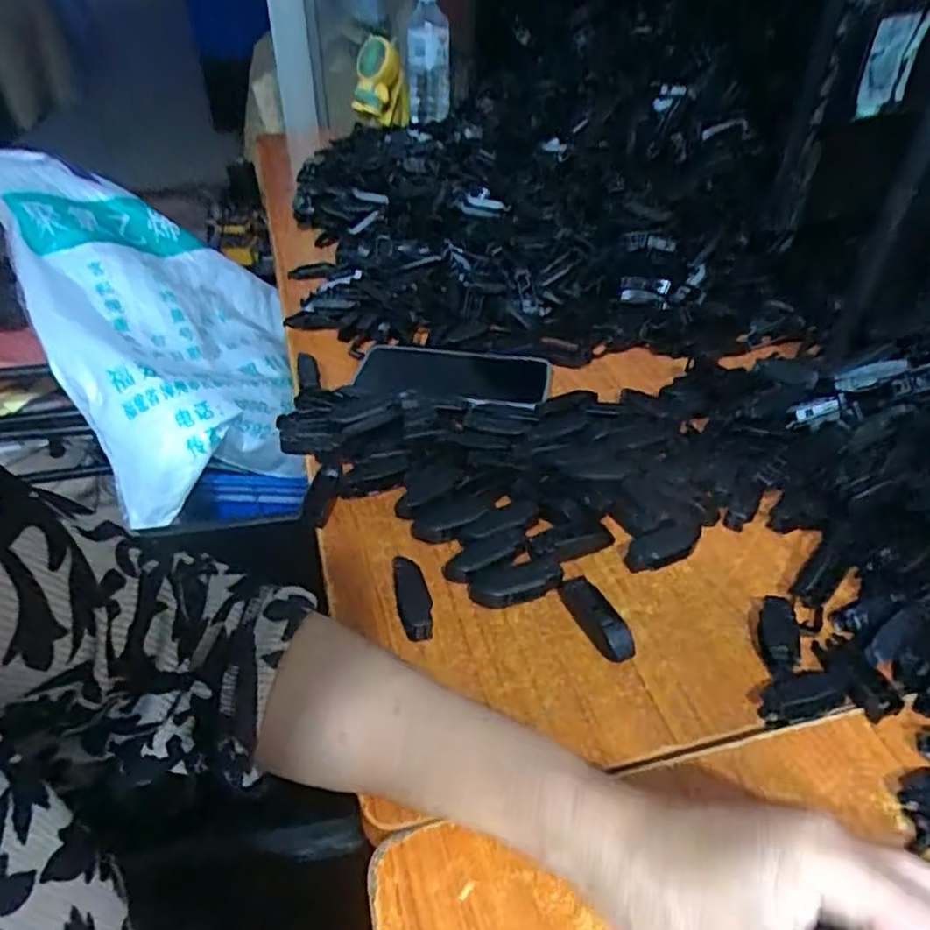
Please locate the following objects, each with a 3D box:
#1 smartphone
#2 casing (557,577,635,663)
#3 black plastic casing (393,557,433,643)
[{"bbox_3d":[-0.011,-0.073,0.582,0.161,0.016,0.087,4,34,3],"label":"smartphone"},{"bbox_3d":[0.075,0.088,0.393,0.019,0.014,0.058,-17,44,-20],"label":"casing"},{"bbox_3d":[-0.031,0.078,0.399,0.019,0.015,0.053,-9,41,-11],"label":"black plastic casing"}]

